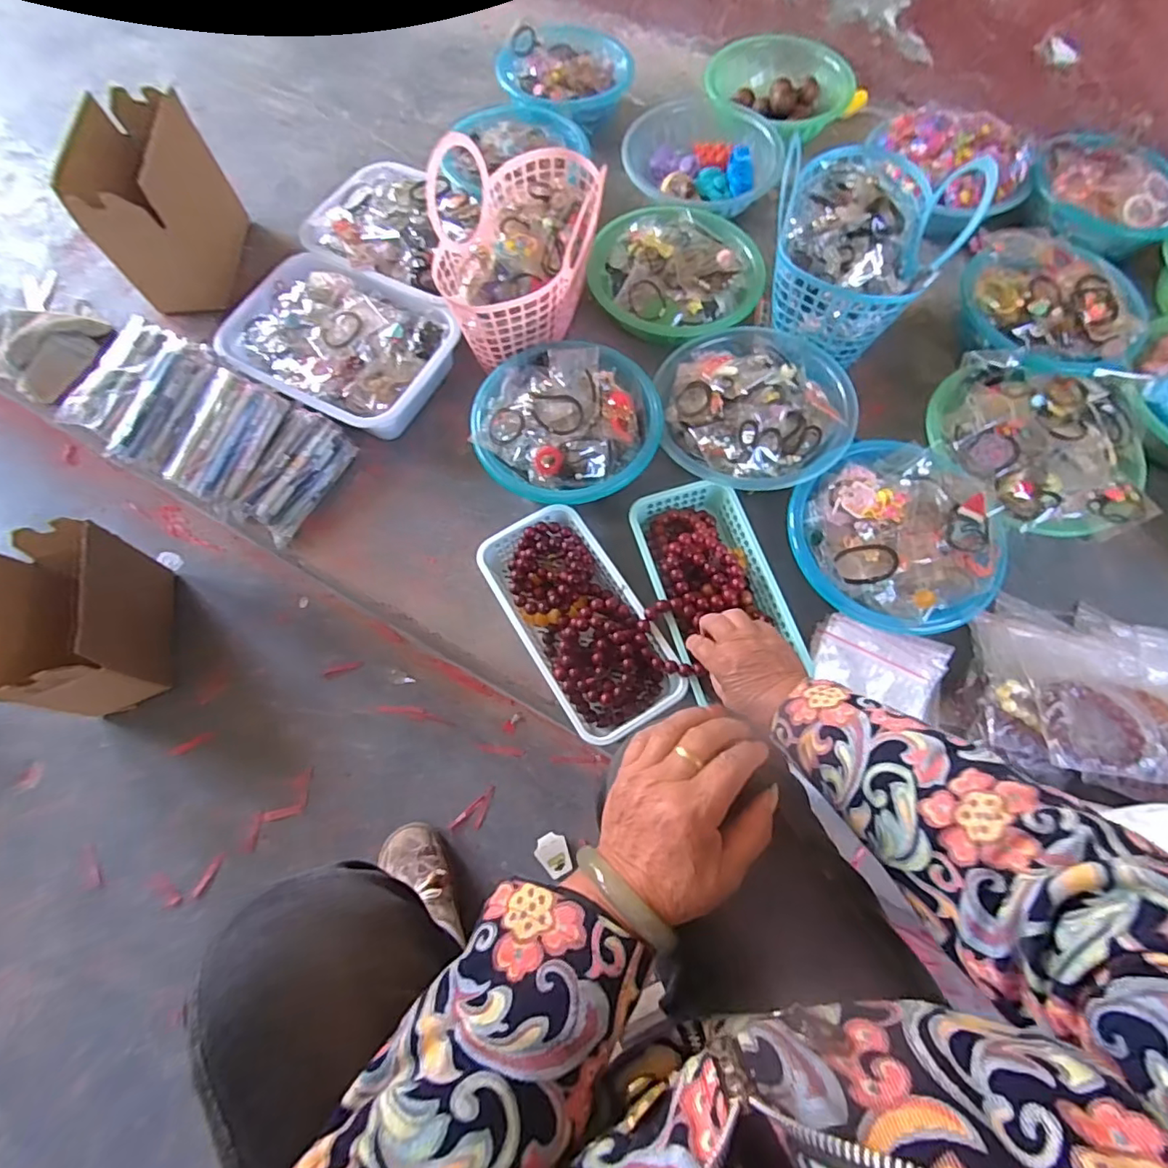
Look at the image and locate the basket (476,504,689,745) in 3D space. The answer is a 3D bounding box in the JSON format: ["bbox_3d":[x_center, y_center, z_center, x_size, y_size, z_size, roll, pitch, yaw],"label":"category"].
[{"bbox_3d":[-0.008,0.040,0.625,0.126,0.071,0.264,-30,72,-12],"label":"basket"}]

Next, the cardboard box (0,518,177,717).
[{"bbox_3d":[-0.662,0.052,0.735,0.120,0.159,0.214,-13,70,-6],"label":"cardboard box"}]

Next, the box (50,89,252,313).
[{"bbox_3d":[-0.573,-0.513,0.774,0.115,0.192,0.210,-8,69,-4],"label":"box"}]

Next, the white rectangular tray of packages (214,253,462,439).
[{"bbox_3d":[-0.331,-0.317,0.746,0.293,0.087,0.208,24,70,8],"label":"white rectangular tray of packages"}]

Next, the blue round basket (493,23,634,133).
[{"bbox_3d":[-0.036,-0.856,0.964,0.203,0.094,0.232,32,72,11],"label":"blue round basket"}]

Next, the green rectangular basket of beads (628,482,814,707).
[{"bbox_3d":[0.144,-0.006,0.632,0.129,0.049,0.233,-16,70,-7],"label":"green rectangular basket of beads"}]

